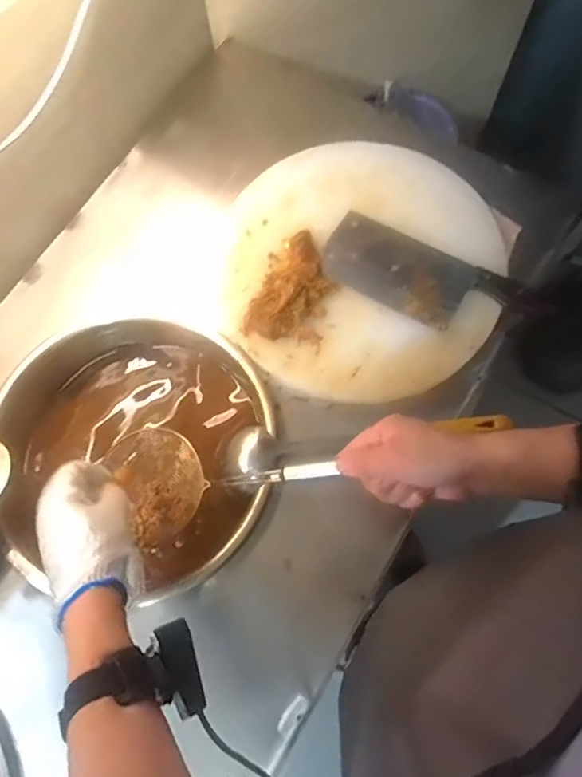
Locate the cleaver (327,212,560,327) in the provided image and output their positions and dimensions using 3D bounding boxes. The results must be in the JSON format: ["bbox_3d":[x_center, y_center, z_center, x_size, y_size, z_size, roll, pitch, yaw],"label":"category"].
[{"bbox_3d":[0.173,-0.139,0.659,0.271,0.033,0.105,25,74,9],"label":"cleaver"}]

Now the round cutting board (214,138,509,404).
[{"bbox_3d":[0.092,-0.161,0.682,0.359,0.027,0.347,0,72,1],"label":"round cutting board"}]

